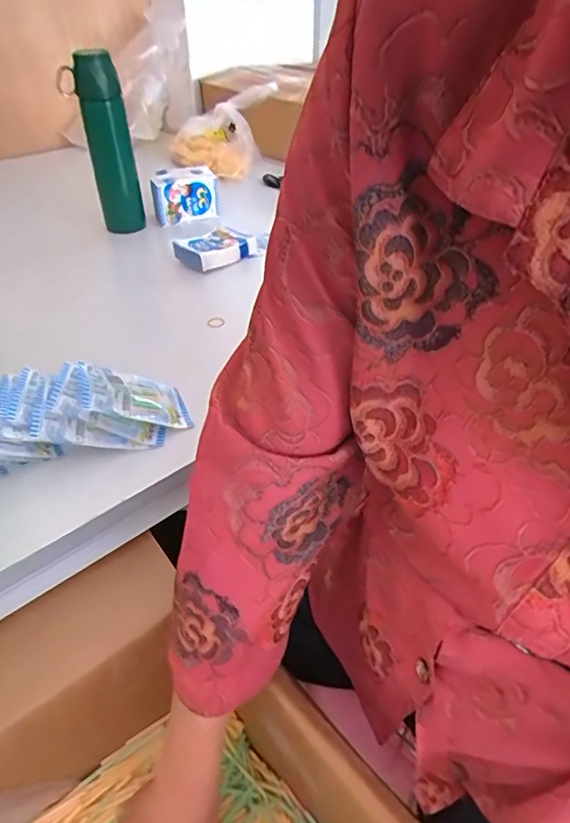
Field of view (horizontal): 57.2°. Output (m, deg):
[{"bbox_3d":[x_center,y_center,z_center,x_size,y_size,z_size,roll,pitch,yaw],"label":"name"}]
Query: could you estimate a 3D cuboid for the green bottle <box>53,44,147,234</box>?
[{"bbox_3d":[-0.320,-0.467,0.927,0.099,0.276,0.089,-7,39,-8],"label":"green bottle"}]

